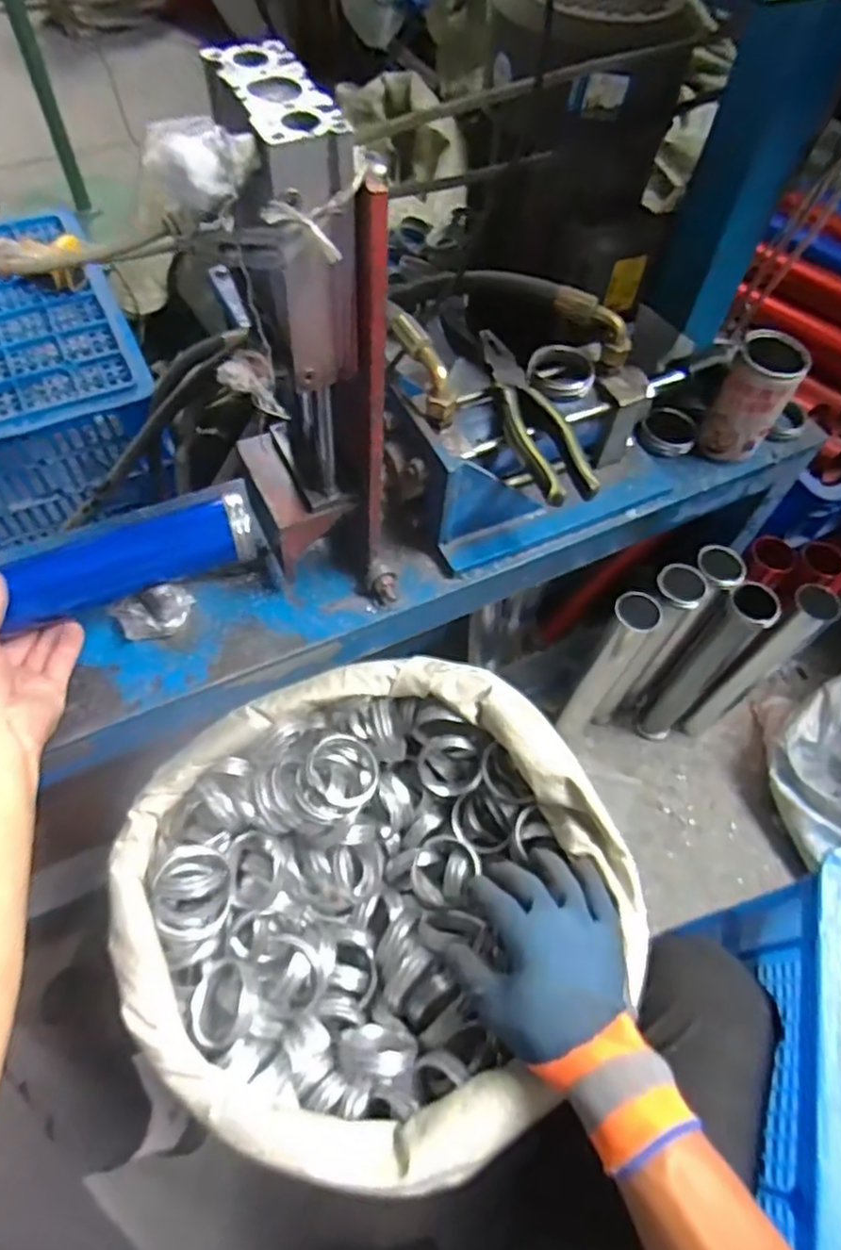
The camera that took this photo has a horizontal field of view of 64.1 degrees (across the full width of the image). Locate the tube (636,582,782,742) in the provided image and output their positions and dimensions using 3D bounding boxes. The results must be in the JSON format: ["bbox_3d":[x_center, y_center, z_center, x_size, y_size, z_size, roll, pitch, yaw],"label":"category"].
[{"bbox_3d":[0.393,0.067,0.956,0.062,0.349,0.058,39,64,18],"label":"tube"}]

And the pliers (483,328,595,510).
[{"bbox_3d":[0.095,-0.183,0.583,0.051,0.024,0.193,-10,60,-10],"label":"pliers"}]

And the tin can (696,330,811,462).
[{"bbox_3d":[0.332,-0.227,0.674,0.063,0.112,0.066,2,58,-3],"label":"tin can"}]

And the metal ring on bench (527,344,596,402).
[{"bbox_3d":[0.127,-0.231,0.614,0.059,0.022,0.054,2,58,-3],"label":"metal ring on bench"}]

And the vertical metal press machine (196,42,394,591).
[{"bbox_3d":[-0.082,-0.149,0.451,0.093,0.342,0.118,-23,63,-17],"label":"vertical metal press machine"}]

